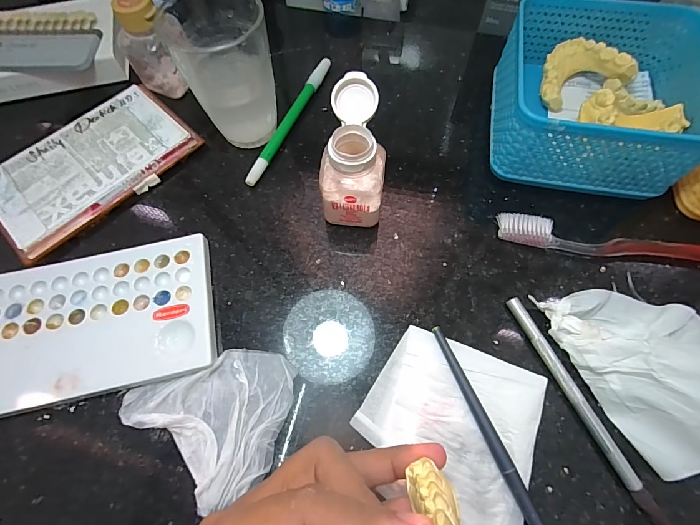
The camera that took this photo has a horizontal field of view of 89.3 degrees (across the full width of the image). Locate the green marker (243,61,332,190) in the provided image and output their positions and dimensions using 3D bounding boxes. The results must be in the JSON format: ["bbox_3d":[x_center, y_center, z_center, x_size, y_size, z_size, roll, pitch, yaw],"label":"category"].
[{"bbox_3d":[-0.049,-0.121,0.299,0.009,0.011,0.142,22,69,10],"label":"green marker"}]

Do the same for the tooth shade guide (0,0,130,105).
[{"bbox_3d":[-0.312,-0.188,0.316,0.212,0.025,0.100,-5,67,-1],"label":"tooth shade guide"}]

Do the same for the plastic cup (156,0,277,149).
[{"bbox_3d":[-0.087,-0.137,0.264,0.062,0.089,0.066,-24,68,-9],"label":"plastic cup"}]

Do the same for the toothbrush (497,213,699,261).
[{"bbox_3d":[0.195,-0.010,0.242,0.181,0.015,0.018,10,67,6],"label":"toothbrush"}]

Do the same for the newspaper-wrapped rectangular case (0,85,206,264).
[{"bbox_3d":[-0.203,-0.077,0.280,0.148,0.016,0.089,-42,72,-16],"label":"newspaper-wrapped rectangular case"}]

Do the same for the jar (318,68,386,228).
[{"bbox_3d":[0.003,-0.070,0.240,0.041,0.076,0.065,5,67,3],"label":"jar"}]

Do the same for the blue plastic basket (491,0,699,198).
[{"bbox_3d":[0.180,-0.122,0.264,0.126,0.065,0.126,9,67,5],"label":"blue plastic basket"}]

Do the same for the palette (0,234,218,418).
[{"bbox_3d":[-0.166,0.039,0.231,0.151,0.013,0.093,-12,67,-4],"label":"palette"}]

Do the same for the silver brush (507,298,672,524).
[{"bbox_3d":[0.134,0.082,0.207,0.009,0.007,0.135,-24,68,-9],"label":"silver brush"}]

